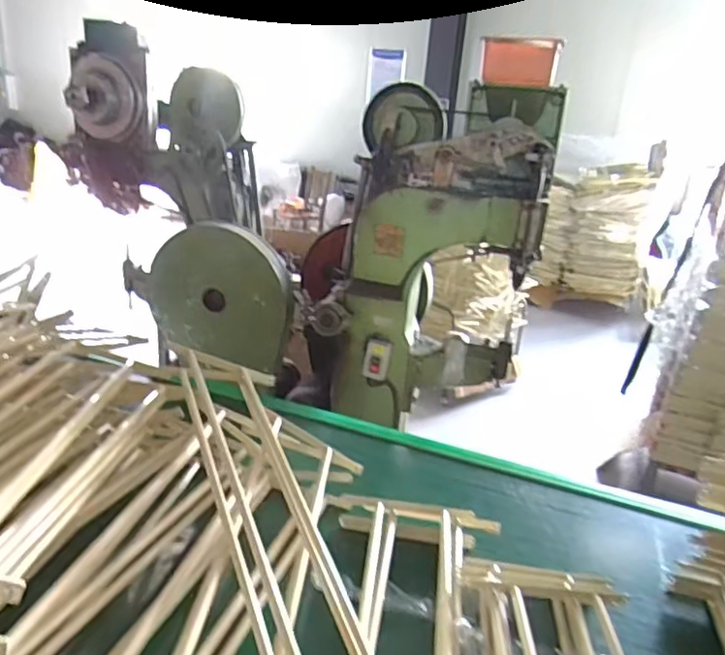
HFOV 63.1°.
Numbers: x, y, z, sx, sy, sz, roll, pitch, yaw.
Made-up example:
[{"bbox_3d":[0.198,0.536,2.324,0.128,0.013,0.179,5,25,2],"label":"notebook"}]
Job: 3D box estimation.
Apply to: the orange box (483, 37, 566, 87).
[{"bbox_3d":[0.432,-0.736,1.637,0.212,0.121,0.129,6,20,1],"label":"orange box"}]

